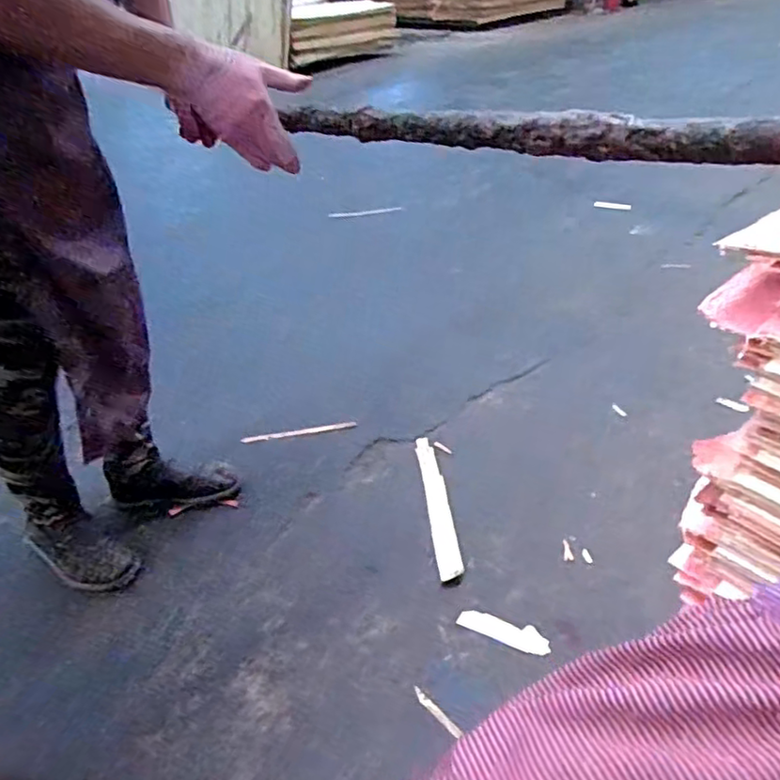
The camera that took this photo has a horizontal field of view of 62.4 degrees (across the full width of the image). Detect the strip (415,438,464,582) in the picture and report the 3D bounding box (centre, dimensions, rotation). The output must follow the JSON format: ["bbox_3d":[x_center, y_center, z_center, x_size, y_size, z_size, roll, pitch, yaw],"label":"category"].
[{"bbox_3d":[0.091,0.215,1.261,0.044,0.011,0.392,-16,31,5],"label":"strip"}]

